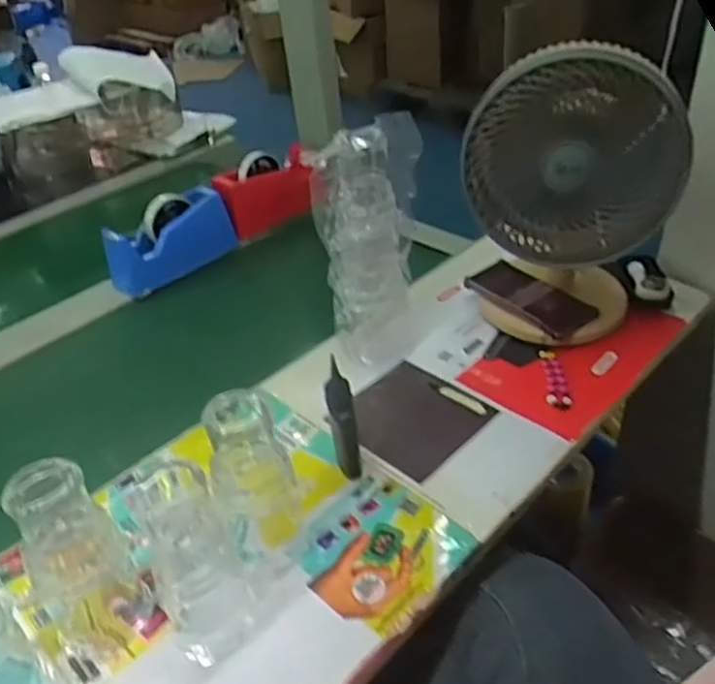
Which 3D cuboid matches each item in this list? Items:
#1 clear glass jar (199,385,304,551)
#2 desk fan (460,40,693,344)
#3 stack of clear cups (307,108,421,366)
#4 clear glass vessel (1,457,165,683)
[{"bbox_3d":[-0.091,0.122,0.602,0.070,0.172,0.069,-12,38,-9],"label":"clear glass jar"},{"bbox_3d":[0.260,-0.171,0.797,0.218,0.358,0.213,15,42,24],"label":"desk fan"},{"bbox_3d":[0.015,-0.106,0.789,0.117,0.284,0.077,-3,37,2],"label":"stack of clear cups"},{"bbox_3d":[-0.220,0.184,0.539,0.091,0.178,0.074,-29,43,-29],"label":"clear glass vessel"}]

